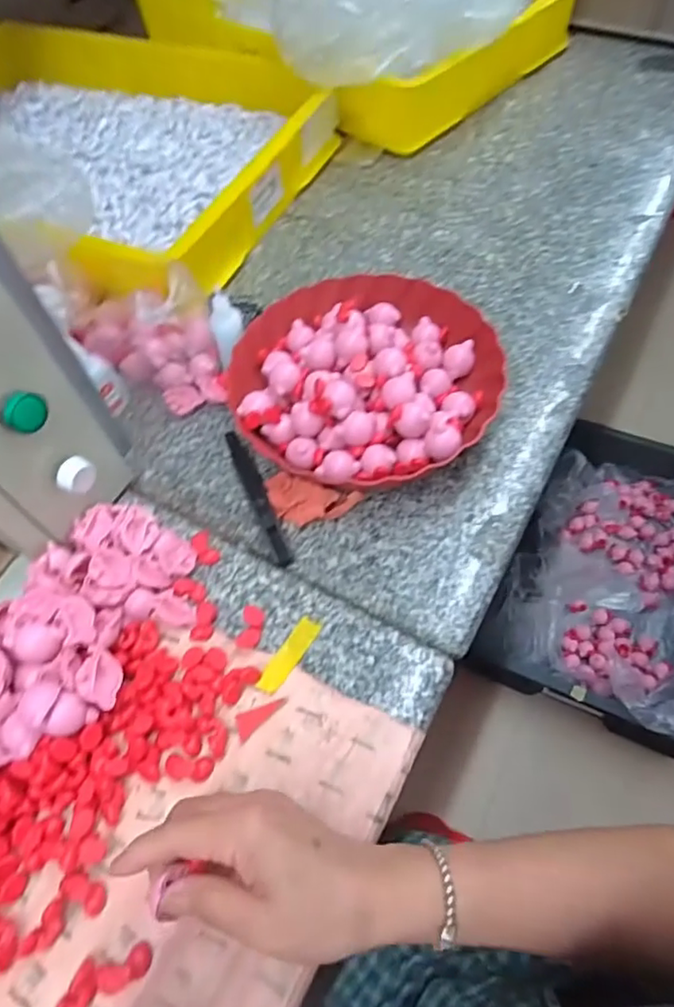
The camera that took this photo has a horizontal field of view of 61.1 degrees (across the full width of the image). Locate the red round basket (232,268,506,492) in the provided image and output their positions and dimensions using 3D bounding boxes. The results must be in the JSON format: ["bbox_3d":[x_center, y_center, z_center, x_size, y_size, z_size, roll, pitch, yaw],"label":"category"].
[{"bbox_3d":[0.023,-0.118,0.523,0.232,0.060,0.219,-1,58,2],"label":"red round basket"}]

